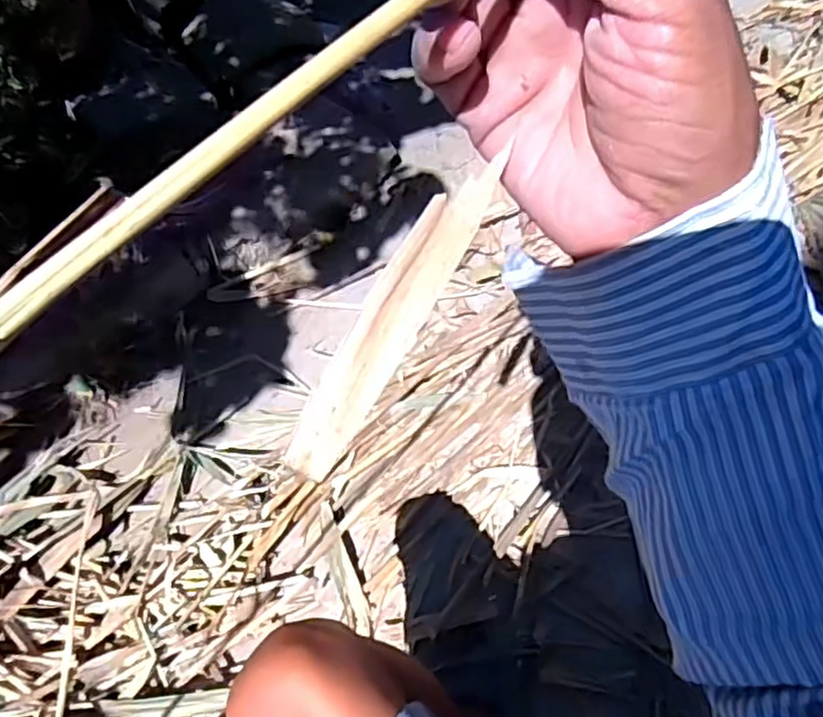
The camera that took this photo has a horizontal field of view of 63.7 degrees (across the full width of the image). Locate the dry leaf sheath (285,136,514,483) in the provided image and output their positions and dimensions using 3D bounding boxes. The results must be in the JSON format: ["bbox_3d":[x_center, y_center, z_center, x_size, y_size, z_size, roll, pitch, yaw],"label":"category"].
[{"bbox_3d":[-0.004,-0.015,0.204,0.016,0.011,0.113,25,72,18],"label":"dry leaf sheath"}]

